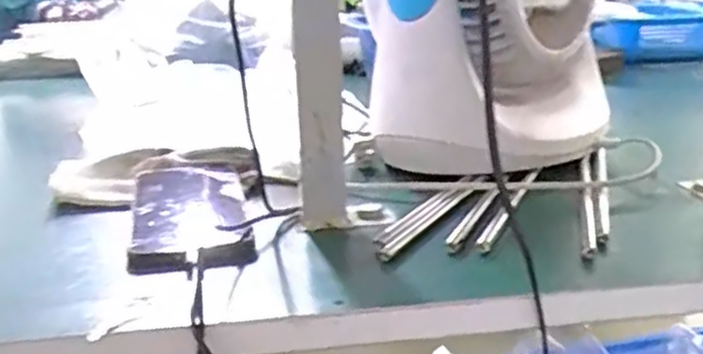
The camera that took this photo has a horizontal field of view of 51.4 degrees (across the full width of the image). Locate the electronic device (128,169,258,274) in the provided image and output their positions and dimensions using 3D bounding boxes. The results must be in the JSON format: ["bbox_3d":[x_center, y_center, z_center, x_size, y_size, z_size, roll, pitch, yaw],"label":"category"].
[{"bbox_3d":[-0.111,0.024,0.501,0.077,0.020,0.183,-4,17,-12],"label":"electronic device"}]

